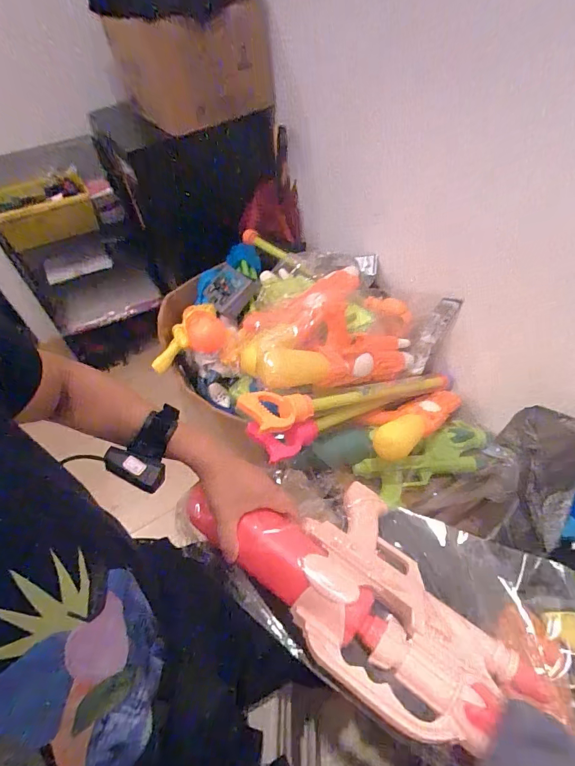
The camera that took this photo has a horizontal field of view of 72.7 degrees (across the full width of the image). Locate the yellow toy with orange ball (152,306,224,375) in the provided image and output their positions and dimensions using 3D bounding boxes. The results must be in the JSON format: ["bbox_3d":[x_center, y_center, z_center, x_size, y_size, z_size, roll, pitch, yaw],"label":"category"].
[{"bbox_3d":[-0.231,-0.094,0.909,0.237,0.085,0.082,-23,35,43],"label":"yellow toy with orange ball"}]

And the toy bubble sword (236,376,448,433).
[{"bbox_3d":[0.153,0.026,0.797,0.544,0.037,0.083,-6,44,-34],"label":"toy bubble sword"}]

